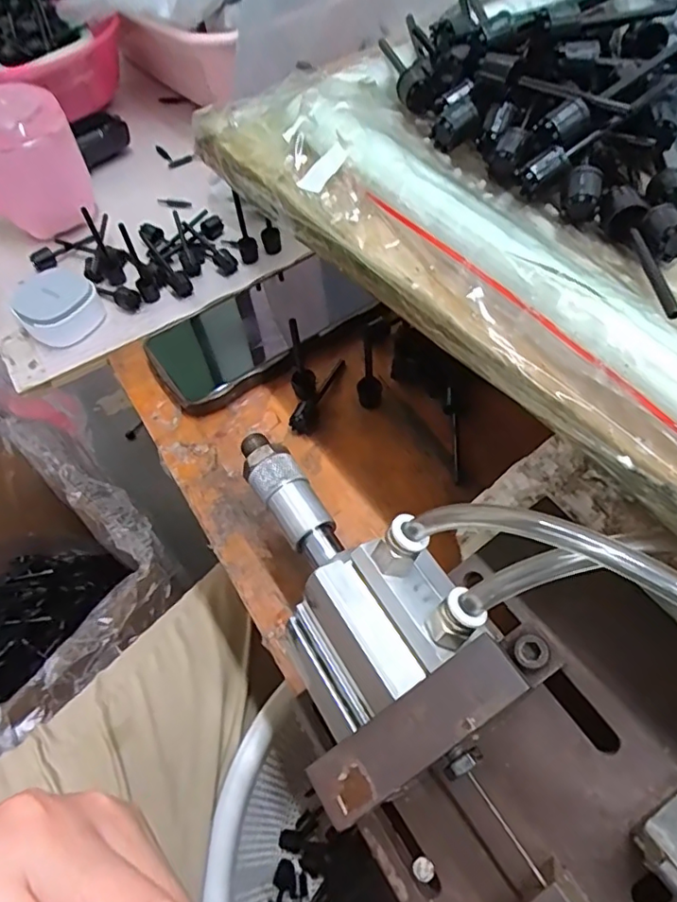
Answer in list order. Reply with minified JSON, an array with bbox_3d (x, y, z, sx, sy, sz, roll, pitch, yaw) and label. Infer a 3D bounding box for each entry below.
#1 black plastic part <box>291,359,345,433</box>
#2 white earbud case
[{"bbox_3d":[-0.012,-0.039,0.357,0.010,0.013,0.063,19,60,16],"label":"black plastic part"},{"bbox_3d":[-0.209,-0.110,0.413,0.054,0.031,0.054,-33,61,-16],"label":"white earbud case"}]

